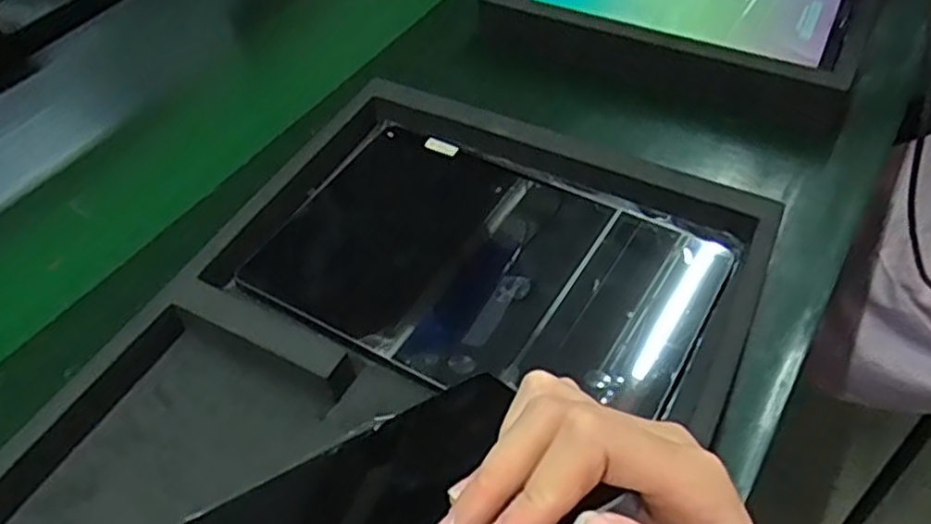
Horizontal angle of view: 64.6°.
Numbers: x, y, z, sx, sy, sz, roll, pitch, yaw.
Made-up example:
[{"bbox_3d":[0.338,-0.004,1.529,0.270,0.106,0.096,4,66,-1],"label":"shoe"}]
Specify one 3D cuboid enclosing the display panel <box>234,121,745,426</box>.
[{"bbox_3d":[0.012,0.000,0.440,0.251,0.012,0.167,23,54,22],"label":"display panel"}]

